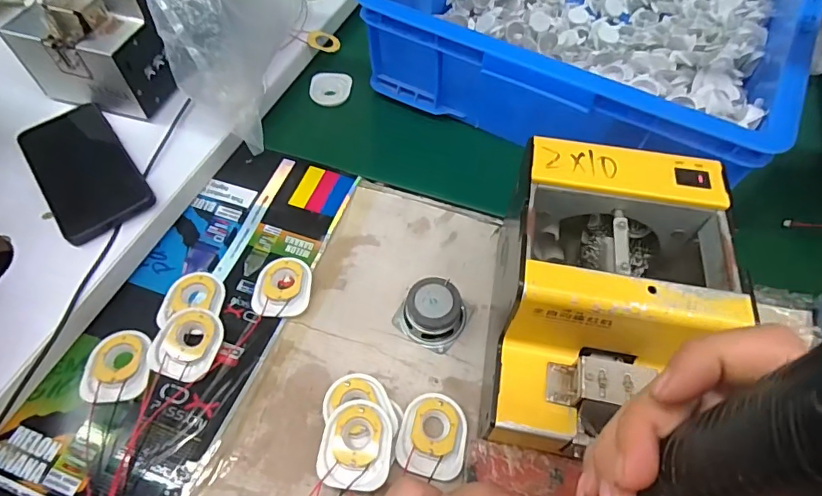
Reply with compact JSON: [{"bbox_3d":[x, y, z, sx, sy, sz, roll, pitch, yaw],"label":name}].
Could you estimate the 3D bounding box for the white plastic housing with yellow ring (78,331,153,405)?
[{"bbox_3d":[-0.233,0.093,0.379,0.050,0.006,0.058,-2,57,-2],"label":"white plastic housing with yellow ring"}]

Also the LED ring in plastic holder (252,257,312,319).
[{"bbox_3d":[-0.114,0.035,0.424,0.049,0.007,0.058,3,57,1],"label":"LED ring in plastic holder"}]

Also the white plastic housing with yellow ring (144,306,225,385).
[{"bbox_3d":[-0.183,0.077,0.388,0.049,0.014,0.057,9,57,5],"label":"white plastic housing with yellow ring"}]

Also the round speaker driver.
[{"bbox_3d":[0.019,0.053,0.401,0.053,0.029,0.052,30,61,18],"label":"round speaker driver"}]

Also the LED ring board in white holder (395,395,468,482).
[{"bbox_3d":[0.017,0.138,0.352,0.048,0.014,0.058,13,57,8],"label":"LED ring board in white holder"}]

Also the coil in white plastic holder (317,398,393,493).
[{"bbox_3d":[-0.038,0.137,0.335,0.048,0.012,0.059,6,61,2],"label":"coil in white plastic holder"}]

